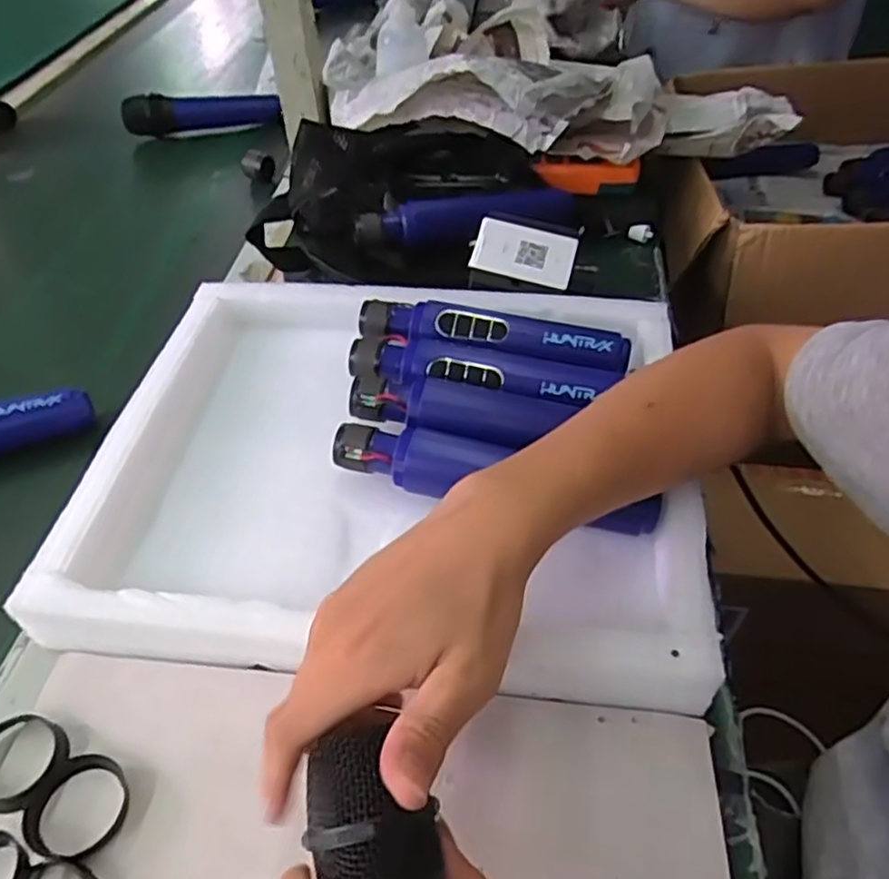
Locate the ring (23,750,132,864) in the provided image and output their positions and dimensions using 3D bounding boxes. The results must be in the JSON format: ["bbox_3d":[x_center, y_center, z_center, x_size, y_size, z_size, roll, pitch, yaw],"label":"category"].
[{"bbox_3d":[-0.170,0.169,0.319,0.043,0.009,0.042,0,49,0],"label":"ring"}]

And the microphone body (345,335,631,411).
[{"bbox_3d":[0.021,-0.041,0.463,0.176,0.034,0.036,10,48,11],"label":"microphone body"}]

